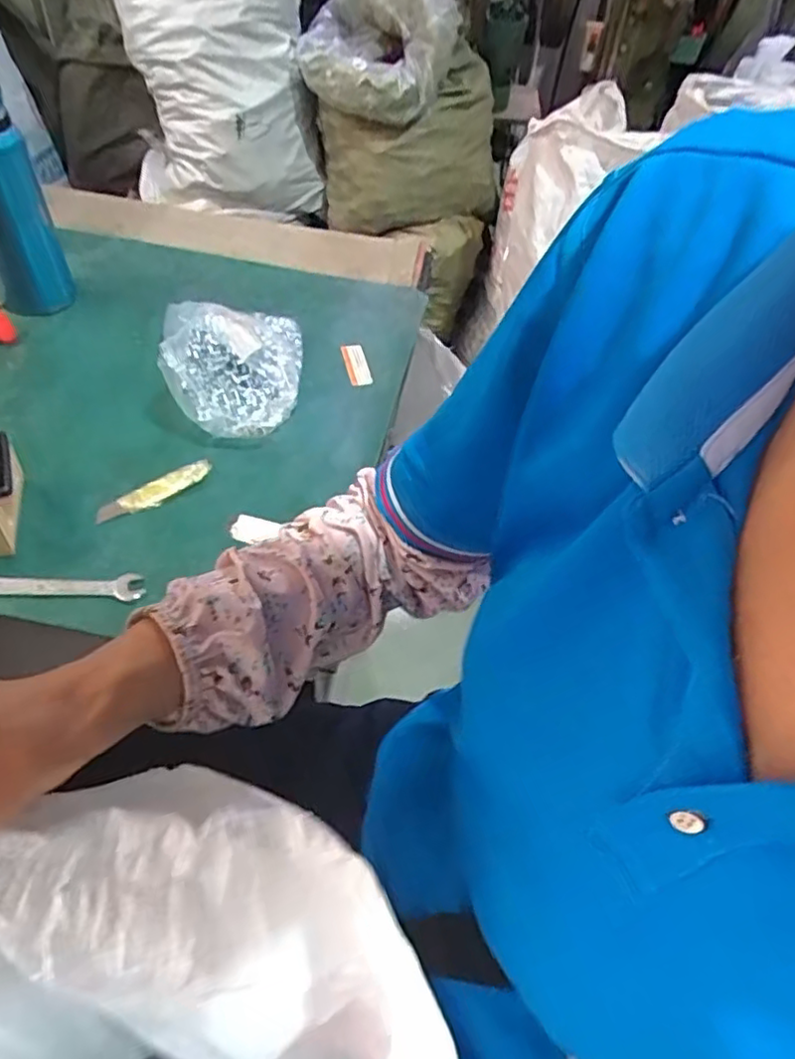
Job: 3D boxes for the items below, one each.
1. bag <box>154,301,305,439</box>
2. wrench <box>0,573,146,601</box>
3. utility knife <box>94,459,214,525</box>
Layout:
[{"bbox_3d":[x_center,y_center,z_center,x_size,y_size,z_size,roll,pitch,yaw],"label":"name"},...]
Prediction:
[{"bbox_3d":[-0.198,-0.190,0.740,0.166,0.045,0.232,2,49,-4],"label":"bag"},{"bbox_3d":[-0.275,0.045,0.514,0.134,0.005,0.026,1,62,-13],"label":"wrench"},{"bbox_3d":[-0.228,-0.038,0.610,0.115,0.009,0.027,-31,59,-28],"label":"utility knife"}]

